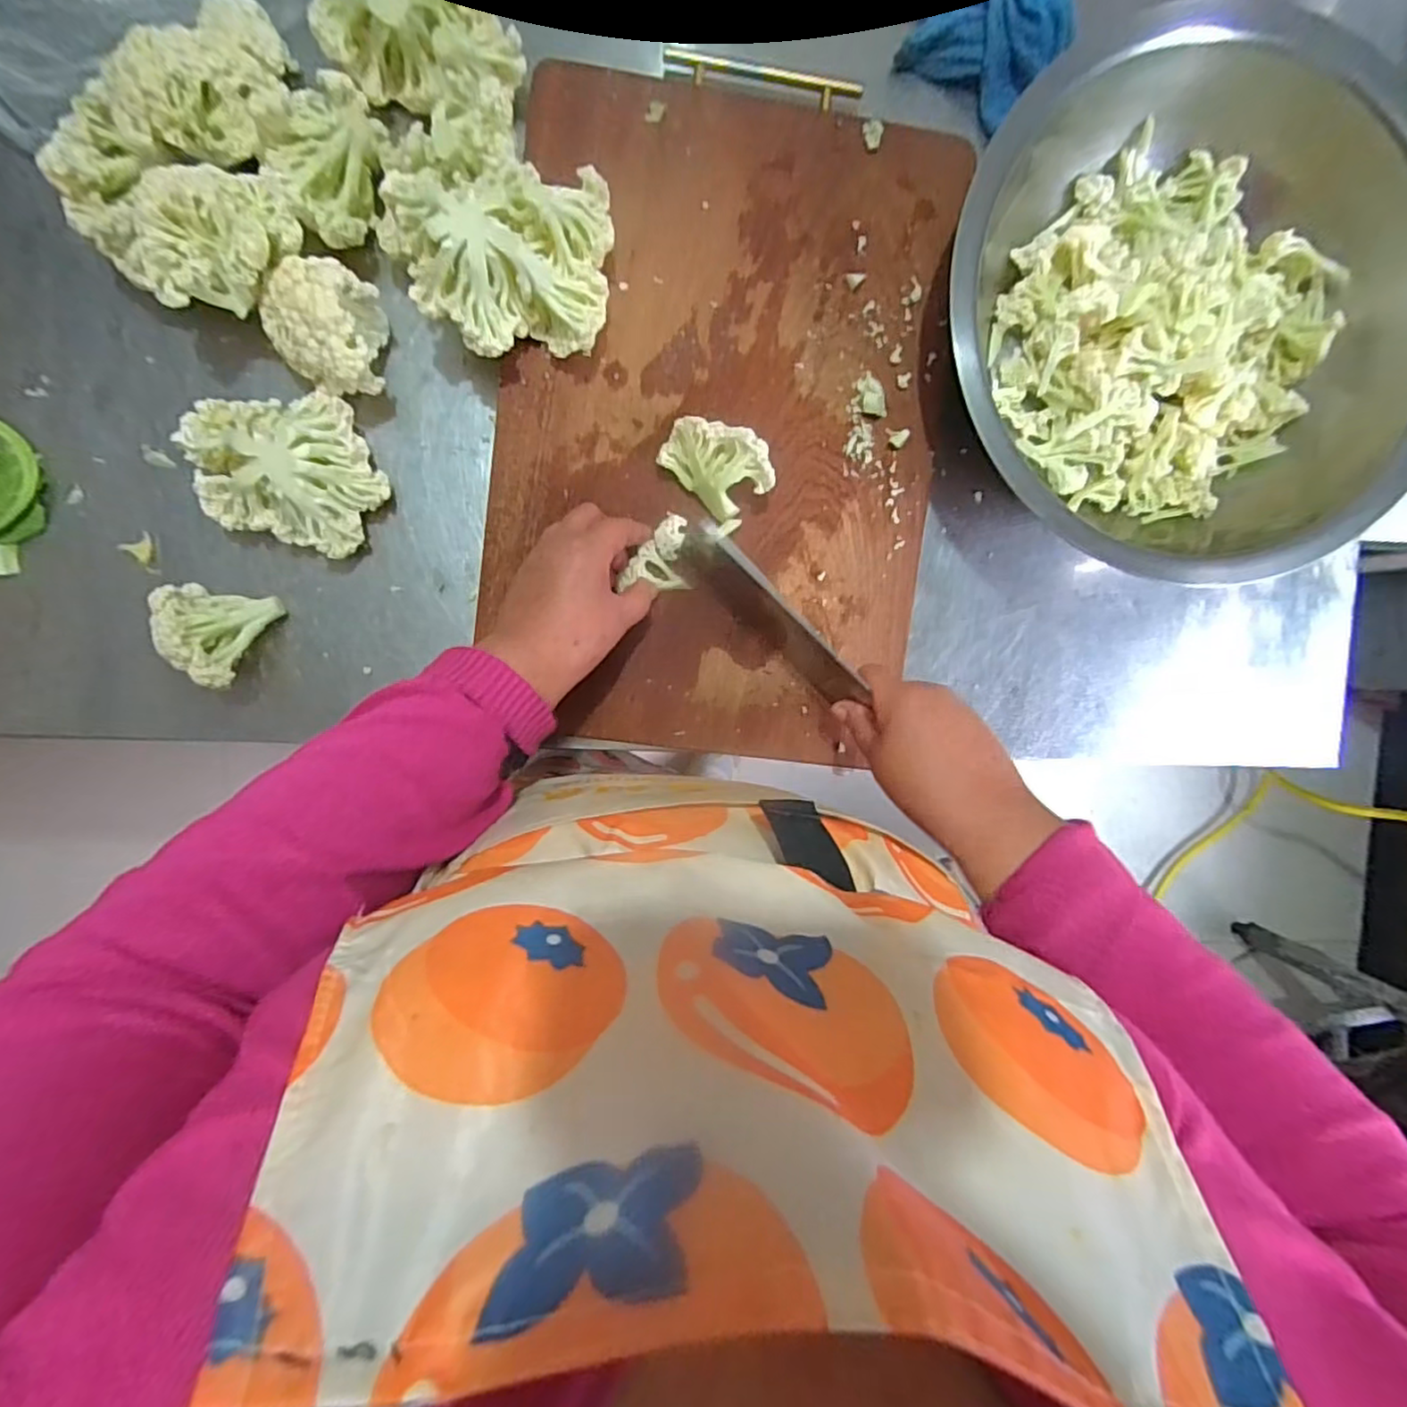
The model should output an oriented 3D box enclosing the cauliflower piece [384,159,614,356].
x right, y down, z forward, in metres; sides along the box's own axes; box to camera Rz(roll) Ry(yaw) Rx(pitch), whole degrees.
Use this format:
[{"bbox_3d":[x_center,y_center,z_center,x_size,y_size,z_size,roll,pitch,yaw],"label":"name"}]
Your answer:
[{"bbox_3d":[-0.129,-0.296,0.444,0.136,0.073,0.115,-4,95,-4],"label":"cauliflower piece"}]

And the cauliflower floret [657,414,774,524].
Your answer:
[{"bbox_3d":[0.010,-0.170,0.474,0.076,0.049,0.050,41,90,-6],"label":"cauliflower floret"}]

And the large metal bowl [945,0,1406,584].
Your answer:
[{"bbox_3d":[0.339,-0.289,0.490,0.348,0.135,0.375,0,95,-2],"label":"large metal bowl"}]

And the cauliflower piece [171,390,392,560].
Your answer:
[{"bbox_3d":[-0.300,-0.171,0.477,0.130,0.060,0.108,15,93,-6],"label":"cauliflower piece"}]

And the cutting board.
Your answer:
[{"bbox_3d":[0.013,-0.198,0.502,0.321,0.032,0.462,6,95,-2],"label":"cutting board"}]

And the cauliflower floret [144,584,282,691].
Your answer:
[{"bbox_3d":[-0.356,-0.048,0.482,0.062,0.060,0.069,9,94,-5],"label":"cauliflower floret"}]

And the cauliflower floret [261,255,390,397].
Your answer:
[{"bbox_3d":[-0.260,-0.258,0.468,0.069,0.079,0.072,7,94,-5],"label":"cauliflower floret"}]

